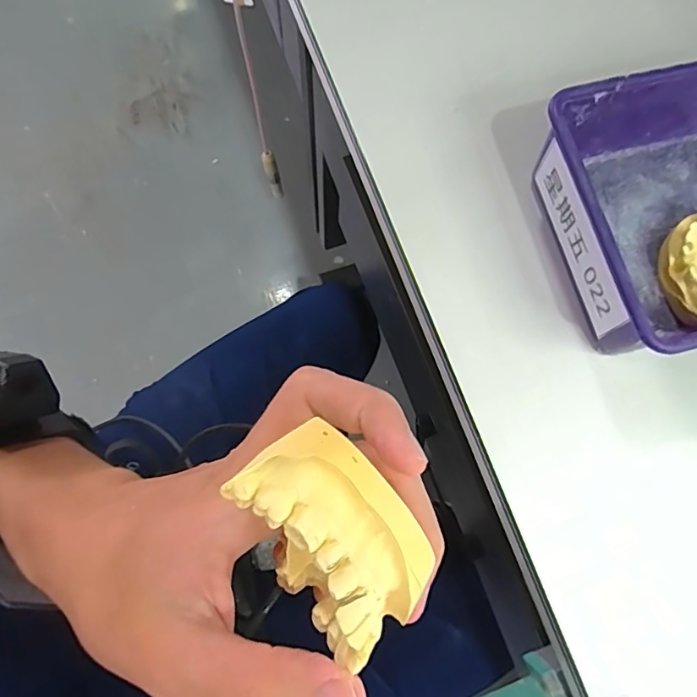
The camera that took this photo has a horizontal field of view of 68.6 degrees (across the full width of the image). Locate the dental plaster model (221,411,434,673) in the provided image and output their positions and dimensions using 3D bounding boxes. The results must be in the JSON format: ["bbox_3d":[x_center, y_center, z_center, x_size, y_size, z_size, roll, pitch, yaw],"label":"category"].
[{"bbox_3d":[-0.003,0.055,0.148,0.039,0.036,0.060,-33,79,-9],"label":"dental plaster model"}]

